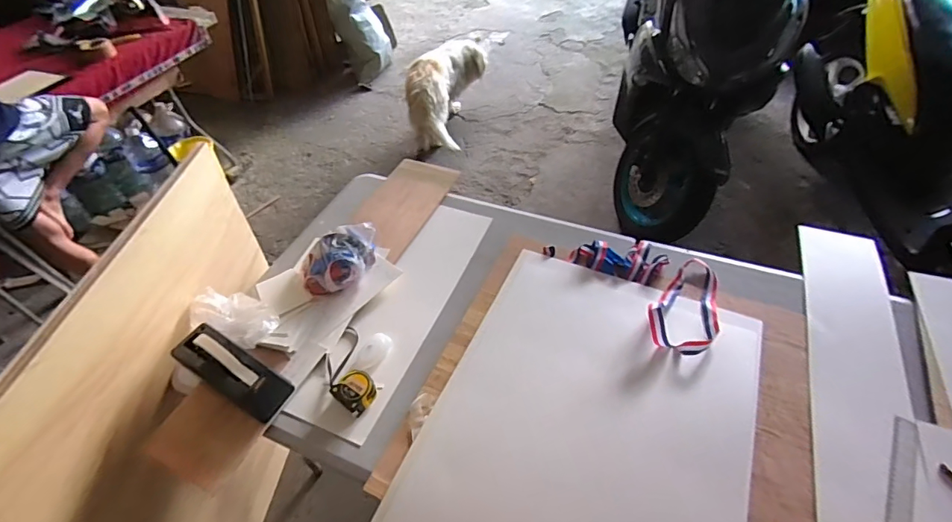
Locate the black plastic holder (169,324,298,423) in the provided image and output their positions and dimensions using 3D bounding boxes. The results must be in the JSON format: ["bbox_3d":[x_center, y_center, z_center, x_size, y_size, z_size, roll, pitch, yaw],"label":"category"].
[{"bbox_3d":[-0.432,0.190,0.805,0.216,0.094,0.087,31,57,8],"label":"black plastic holder"}]

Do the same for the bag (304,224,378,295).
[{"bbox_3d":[-0.291,0.002,0.992,0.172,0.100,0.106,-21,51,-12],"label":"bag"}]

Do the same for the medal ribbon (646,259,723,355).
[{"bbox_3d":[0.429,0.078,0.895,0.121,0.059,0.266,28,44,27],"label":"medal ribbon"}]

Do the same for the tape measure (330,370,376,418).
[{"bbox_3d":[-0.215,0.233,0.822,0.072,0.035,0.064,32,59,29],"label":"tape measure"}]

